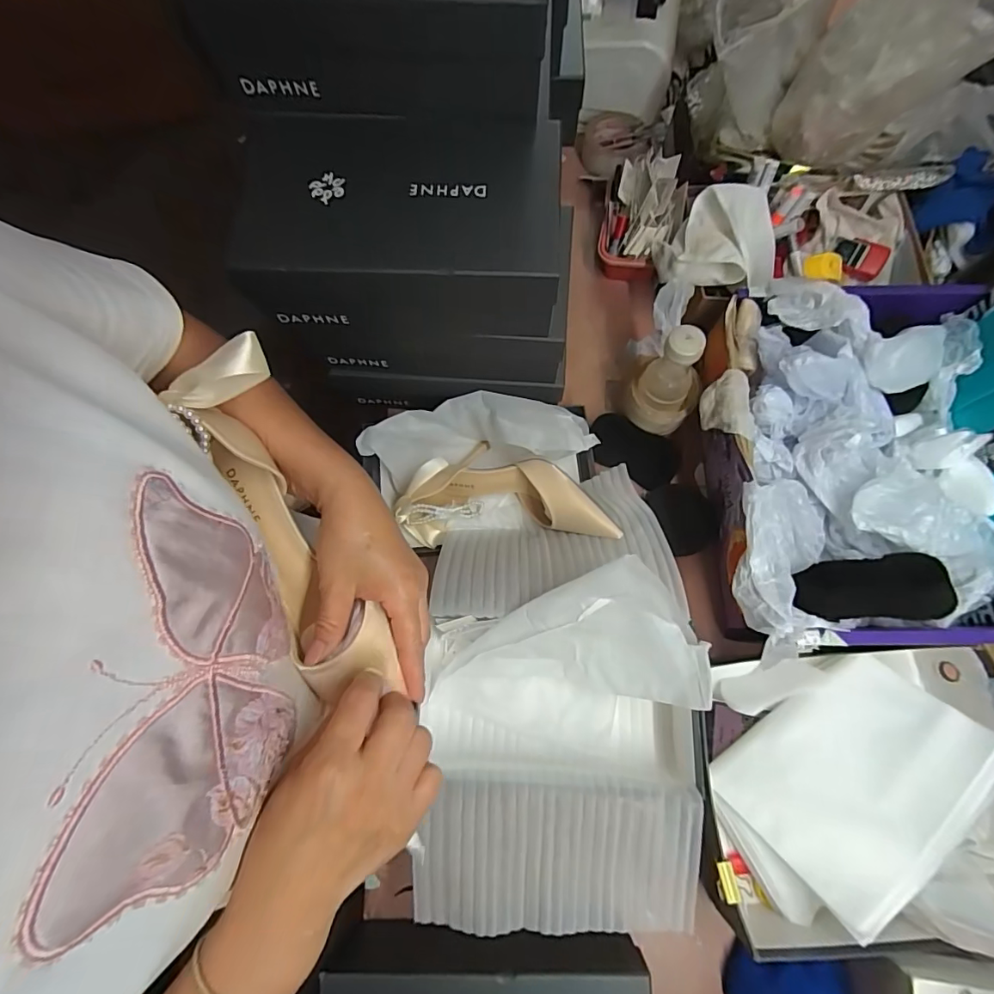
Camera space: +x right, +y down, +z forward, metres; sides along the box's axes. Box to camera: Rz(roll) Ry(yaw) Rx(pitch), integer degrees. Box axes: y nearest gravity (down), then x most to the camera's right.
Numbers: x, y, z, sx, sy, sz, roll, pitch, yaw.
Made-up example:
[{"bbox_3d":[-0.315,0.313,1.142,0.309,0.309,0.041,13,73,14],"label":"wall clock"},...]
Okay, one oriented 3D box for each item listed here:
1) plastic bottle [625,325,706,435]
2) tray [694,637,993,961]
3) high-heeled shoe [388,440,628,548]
[{"bbox_3d":[0.213,-0.143,0.596,0.082,0.152,0.073,22,76,8],"label":"plastic bottle"},{"bbox_3d":[0.376,0.295,0.500,0.333,0.132,0.265,-1,74,1],"label":"tray"},{"bbox_3d":[0.008,-0.011,0.632,0.257,0.065,0.134,-2,74,1],"label":"high-heeled shoe"}]

